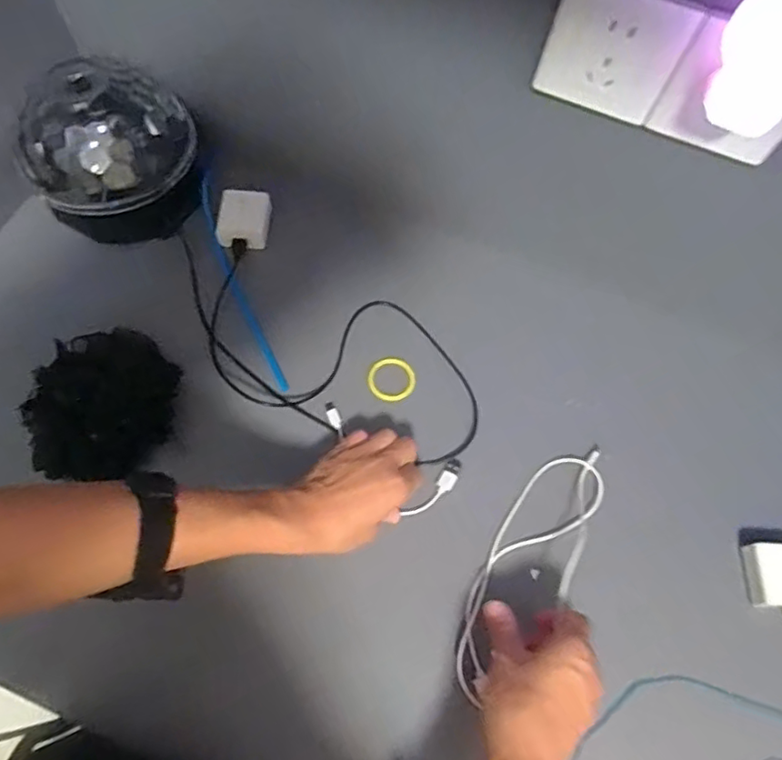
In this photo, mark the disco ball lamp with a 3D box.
[{"bbox_3d":[-0.265,-0.221,0.567,0.144,0.126,0.133,-24,69,-13],"label":"disco ball lamp"}]

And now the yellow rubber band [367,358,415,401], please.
[{"bbox_3d":[0.000,-0.001,0.564,0.044,0.004,0.042,1,66,-3],"label":"yellow rubber band"}]

